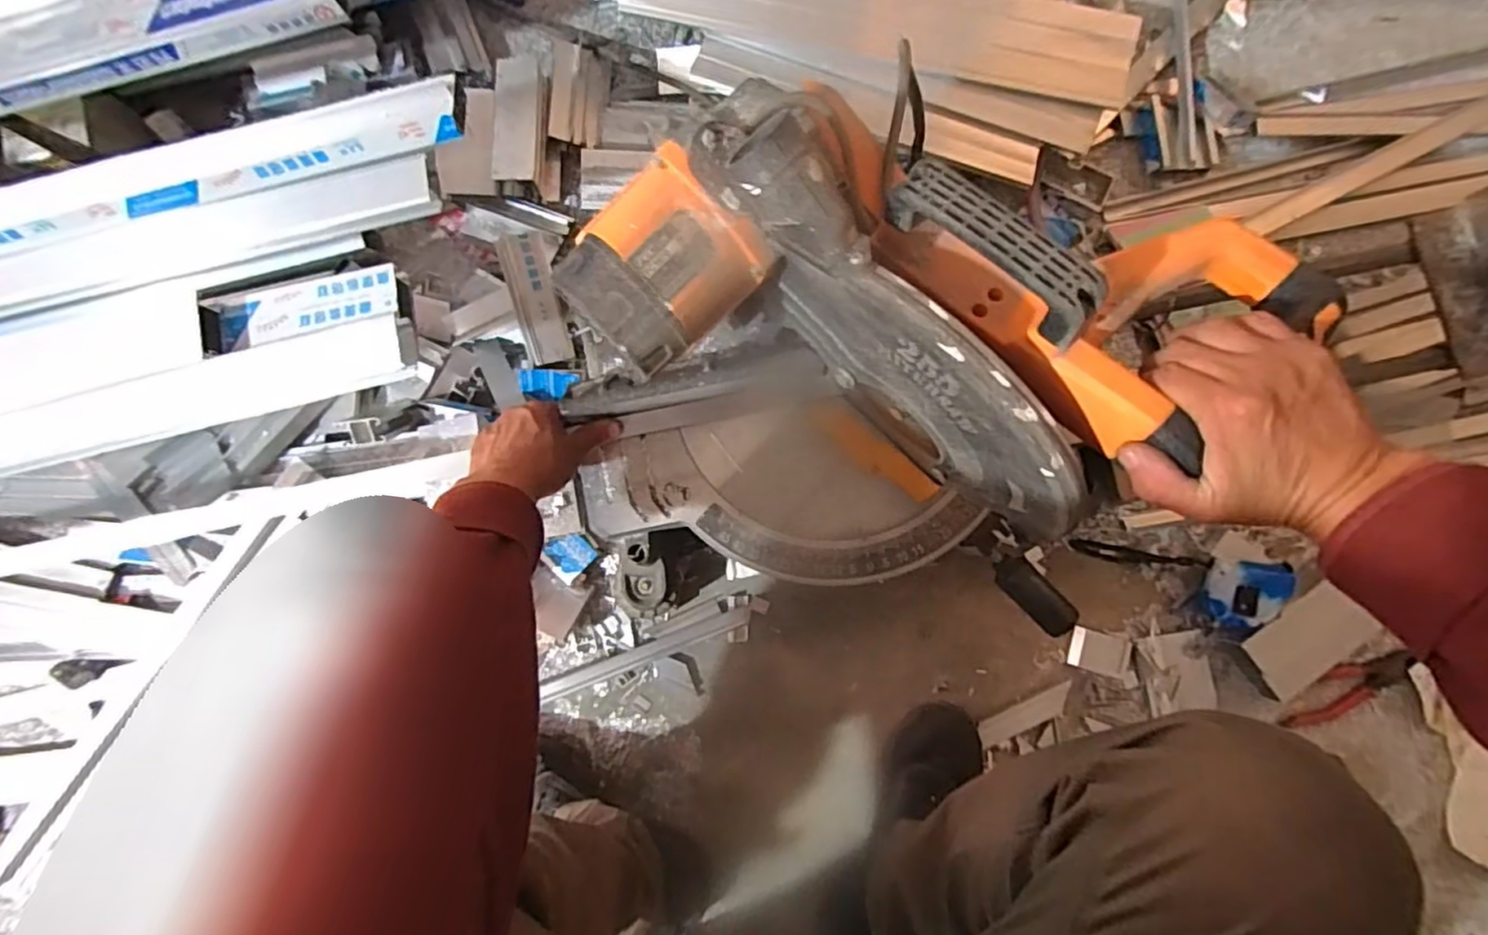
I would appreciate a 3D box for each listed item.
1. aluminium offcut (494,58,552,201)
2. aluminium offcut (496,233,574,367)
[{"bbox_3d":[-0.244,-0.380,0.715,0.052,0.042,0.137,4,83,0],"label":"aluminium offcut"},{"bbox_3d":[-0.216,-0.176,0.679,0.045,0.010,0.131,-22,111,-30],"label":"aluminium offcut"}]

